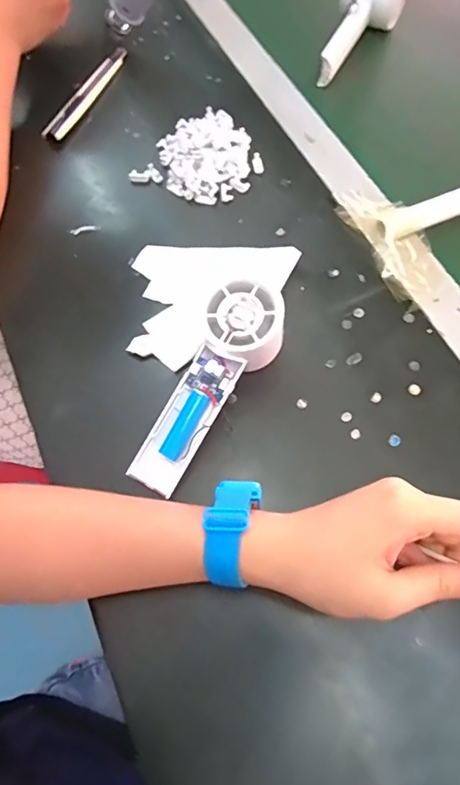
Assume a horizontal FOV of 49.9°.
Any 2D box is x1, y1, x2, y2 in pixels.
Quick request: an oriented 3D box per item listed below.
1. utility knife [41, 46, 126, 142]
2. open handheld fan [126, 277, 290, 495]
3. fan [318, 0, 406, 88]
[{"bbox_3d":[-0.141,-0.301,0.495,0.017,0.014,0.133,24,68,12],"label":"utility knife"},{"bbox_3d":[-0.014,-0.004,0.352,0.052,0.050,0.157,31,90,15],"label":"open handheld fan"},{"bbox_3d":[0.127,-0.385,0.520,0.057,0.050,0.145,32,83,15],"label":"fan"}]

